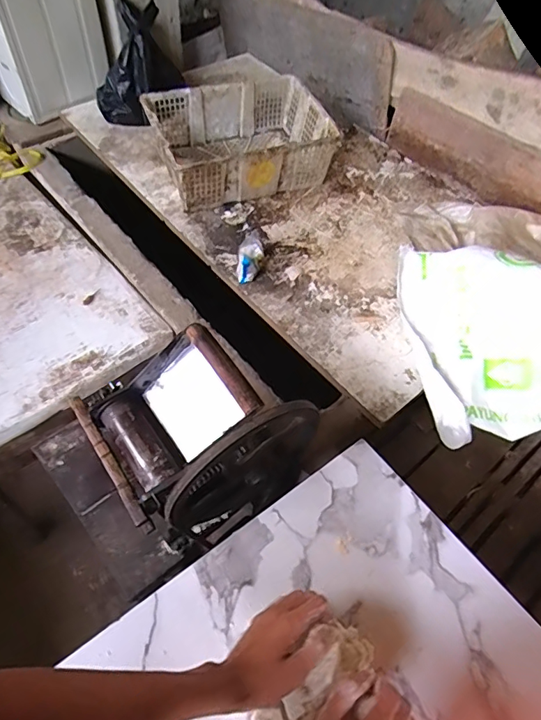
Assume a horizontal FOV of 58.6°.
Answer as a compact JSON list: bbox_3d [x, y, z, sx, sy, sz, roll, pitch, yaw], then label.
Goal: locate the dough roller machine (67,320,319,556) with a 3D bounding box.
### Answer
[{"bbox_3d":[-0.118,0.127,0.776,0.286,0.345,0.231,-27,59,-24],"label":"dough roller machine"}]

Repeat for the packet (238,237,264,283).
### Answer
[{"bbox_3d":[-0.050,-0.255,1.198,0.060,0.048,0.132,6,52,-1],"label":"packet"}]

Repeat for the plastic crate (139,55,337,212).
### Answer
[{"bbox_3d":[-0.091,-0.622,1.382,0.469,0.175,0.338,-18,56,-18],"label":"plastic crate"}]

